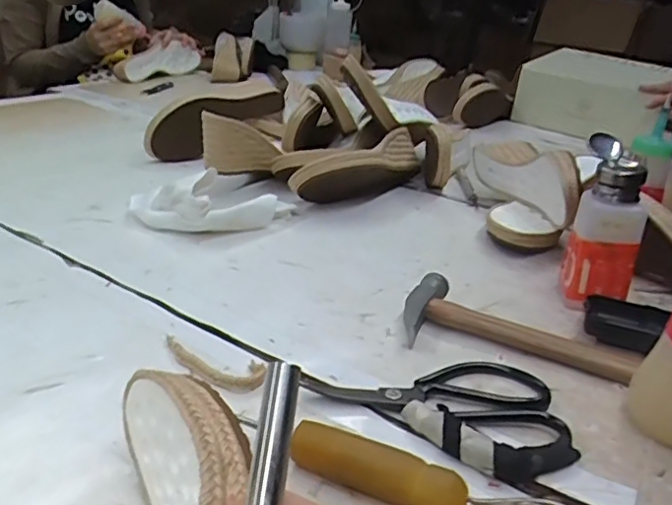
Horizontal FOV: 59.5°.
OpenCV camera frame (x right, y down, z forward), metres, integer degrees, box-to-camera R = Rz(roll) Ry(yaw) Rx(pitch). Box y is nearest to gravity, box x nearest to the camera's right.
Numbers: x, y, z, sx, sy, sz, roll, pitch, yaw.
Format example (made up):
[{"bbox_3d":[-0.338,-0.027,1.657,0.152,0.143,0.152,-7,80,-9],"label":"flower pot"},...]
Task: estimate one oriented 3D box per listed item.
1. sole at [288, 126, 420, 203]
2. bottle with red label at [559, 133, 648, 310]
[{"bbox_3d":[0.037,-0.112,0.788,0.076,0.074,0.227,19,30,29],"label":"sole"},{"bbox_3d":[0.250,-0.022,0.544,0.055,0.143,0.053,7,26,7],"label":"bottle with red label"}]

